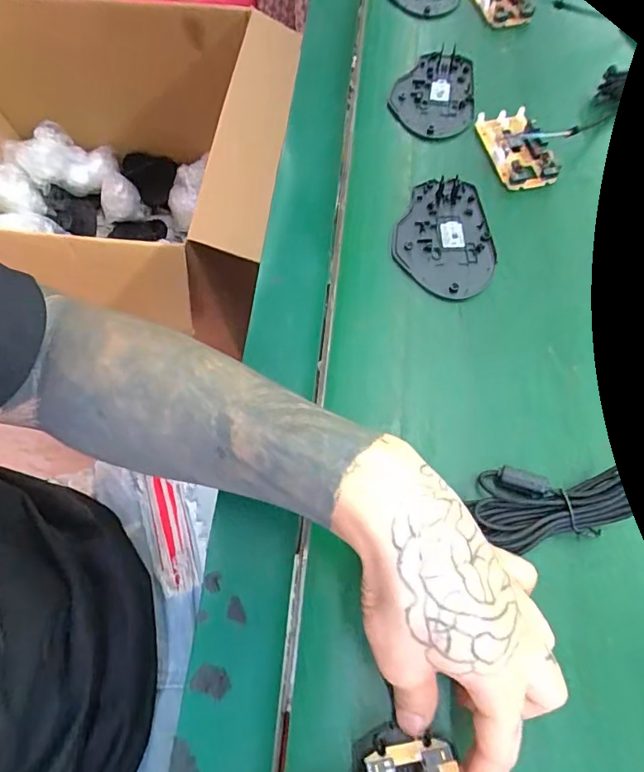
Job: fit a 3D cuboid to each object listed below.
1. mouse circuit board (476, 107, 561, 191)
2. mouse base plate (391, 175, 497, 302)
[{"bbox_3d":[0.163,-0.201,0.403,0.046,0.014,0.081,-10,66,-3],"label":"mouse circuit board"},{"bbox_3d":[0.093,-0.115,0.371,0.073,0.007,0.109,5,66,4],"label":"mouse base plate"}]

